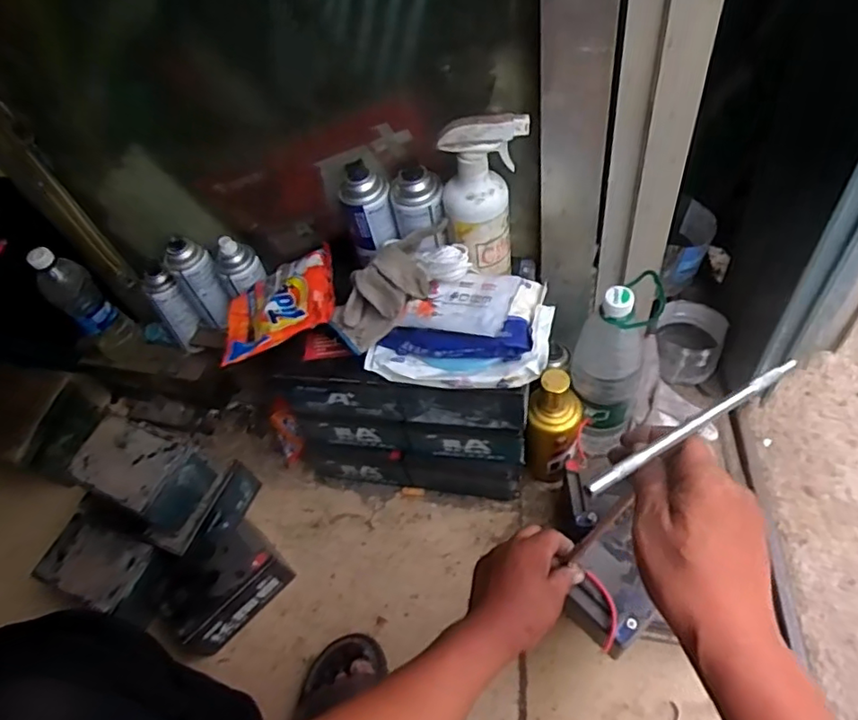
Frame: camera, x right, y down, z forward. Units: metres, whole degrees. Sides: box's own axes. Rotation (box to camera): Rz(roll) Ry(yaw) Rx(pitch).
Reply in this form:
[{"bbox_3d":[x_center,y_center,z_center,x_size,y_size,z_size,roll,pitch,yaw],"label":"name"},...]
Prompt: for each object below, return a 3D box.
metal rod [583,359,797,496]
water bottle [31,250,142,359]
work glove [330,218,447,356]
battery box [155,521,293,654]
[{"bbox_3d":[0.166,0.038,0.364,0.178,0.005,0.009,-25,59,-22],"label":"metal rod"},{"bbox_3d":[-0.515,-0.080,0.890,0.057,0.203,0.066,36,69,28],"label":"water bottle"},{"bbox_3d":[-0.045,-0.091,0.665,0.079,0.040,0.171,44,100,26],"label":"work glove"},{"bbox_3d":[-0.283,0.308,0.821,0.155,0.102,0.108,-39,63,-19],"label":"battery box"}]

